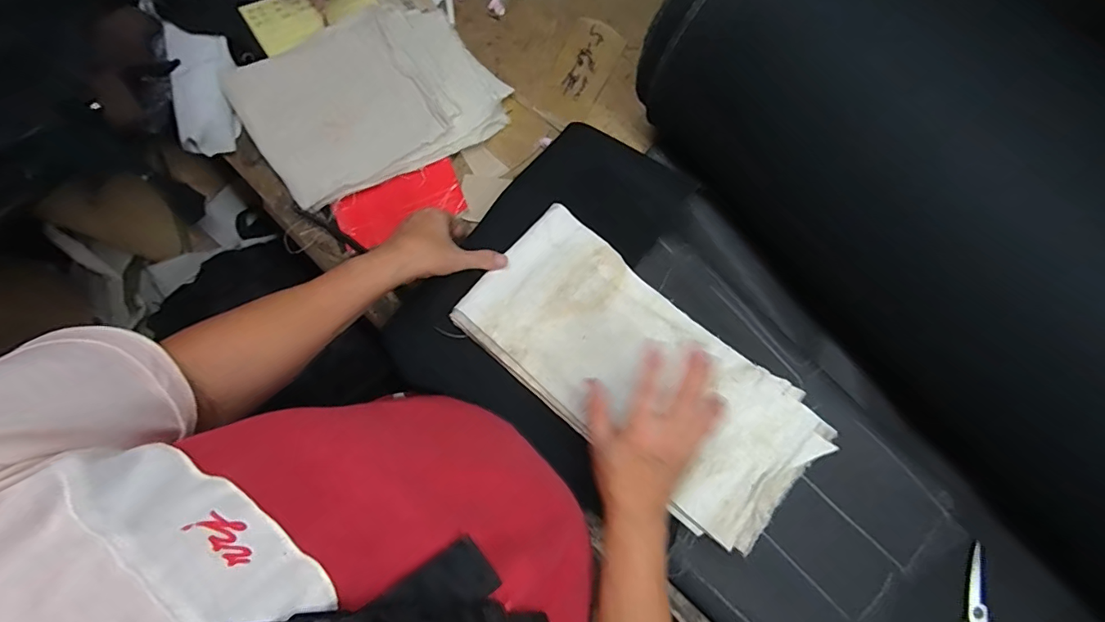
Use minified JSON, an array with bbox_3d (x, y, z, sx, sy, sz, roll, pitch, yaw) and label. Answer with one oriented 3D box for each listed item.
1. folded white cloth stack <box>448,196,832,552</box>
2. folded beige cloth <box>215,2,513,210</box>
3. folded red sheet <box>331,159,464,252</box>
[{"bbox_3d":[0.094,0.065,0.498,0.375,0.031,0.170,38,81,4],"label":"folded white cloth stack"},{"bbox_3d":[-0.216,-0.253,0.578,0.274,0.043,0.200,-28,81,-6],"label":"folded beige cloth"},{"bbox_3d":[-0.178,-0.125,0.567,0.143,0.013,0.065,-22,80,-5],"label":"folded red sheet"}]

